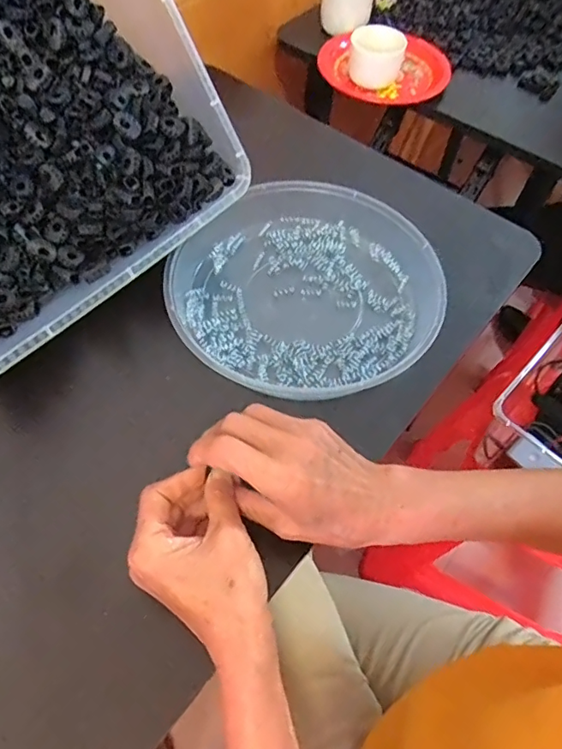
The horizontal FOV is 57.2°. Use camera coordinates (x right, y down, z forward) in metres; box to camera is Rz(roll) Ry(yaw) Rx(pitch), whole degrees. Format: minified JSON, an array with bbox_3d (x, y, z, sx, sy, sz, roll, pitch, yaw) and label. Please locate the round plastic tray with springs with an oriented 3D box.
[{"bbox_3d":[0.021,-0.077,0.456,0.225,0.039,0.226,2,59,-3],"label":"round plastic tray with springs"}]

